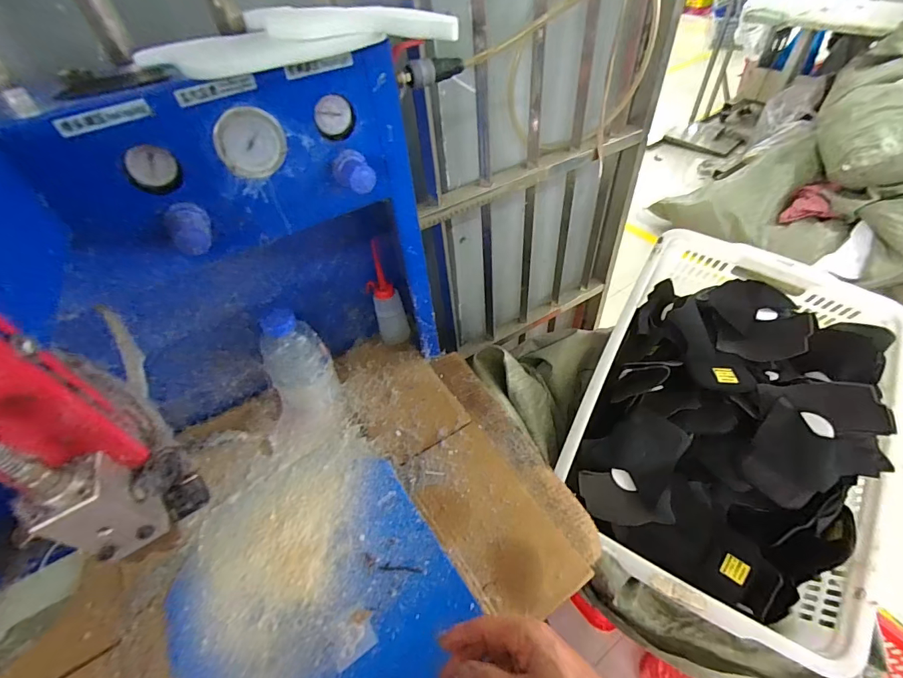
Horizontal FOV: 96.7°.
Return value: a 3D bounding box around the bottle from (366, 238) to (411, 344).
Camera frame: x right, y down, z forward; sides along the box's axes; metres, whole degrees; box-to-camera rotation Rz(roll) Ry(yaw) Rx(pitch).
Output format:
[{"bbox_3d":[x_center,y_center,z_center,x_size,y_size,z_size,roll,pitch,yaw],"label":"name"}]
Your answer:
[{"bbox_3d":[-0.108,-0.065,0.661,0.051,0.174,0.052,-18,51,-11],"label":"bottle"}]

